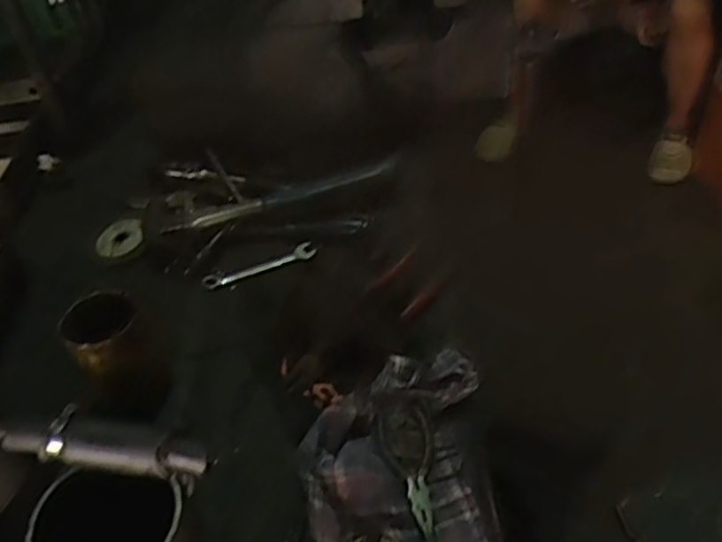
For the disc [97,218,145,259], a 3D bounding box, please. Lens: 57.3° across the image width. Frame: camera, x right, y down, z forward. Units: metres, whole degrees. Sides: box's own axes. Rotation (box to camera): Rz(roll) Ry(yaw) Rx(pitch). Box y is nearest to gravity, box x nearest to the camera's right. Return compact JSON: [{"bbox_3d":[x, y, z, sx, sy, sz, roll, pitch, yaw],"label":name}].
[{"bbox_3d":[-0.317,-0.046,0.878,0.083,0.007,0.063,-11,52,21],"label":"disc"}]

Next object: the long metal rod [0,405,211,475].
[{"bbox_3d":[-0.211,0.095,0.397,0.247,0.020,0.025,2,45,11],"label":"long metal rod"}]

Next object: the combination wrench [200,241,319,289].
[{"bbox_3d":[-0.126,-0.005,0.825,0.143,0.009,0.022,-19,45,-10],"label":"combination wrench"}]

